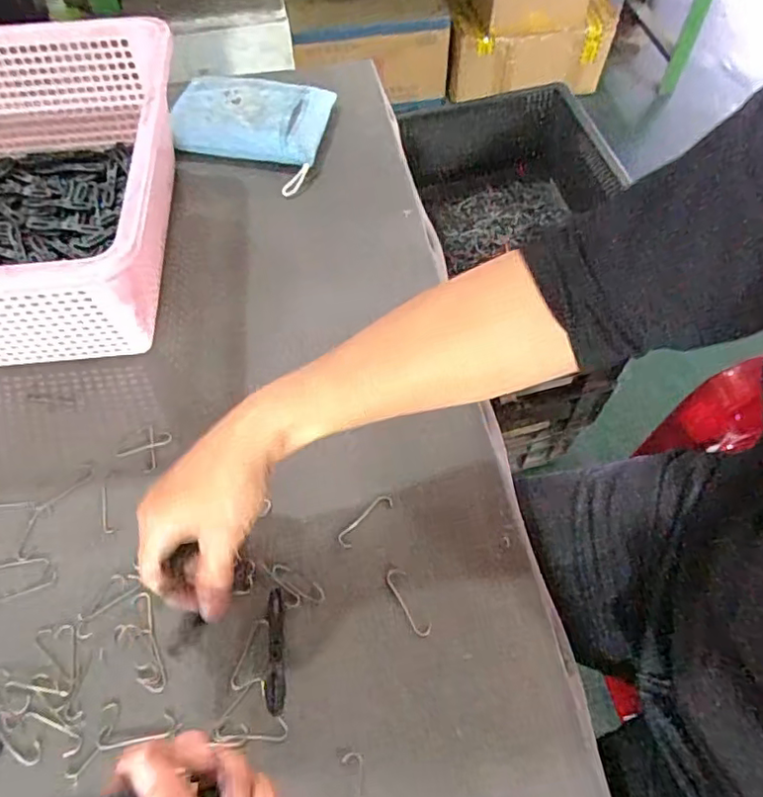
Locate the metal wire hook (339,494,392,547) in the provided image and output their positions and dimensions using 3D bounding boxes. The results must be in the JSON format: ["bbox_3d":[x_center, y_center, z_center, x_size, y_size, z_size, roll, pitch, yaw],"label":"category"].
[{"bbox_3d":[-0.011,0.082,0.404,0.046,0.004,0.012,-40,66,-21],"label":"metal wire hook"}]

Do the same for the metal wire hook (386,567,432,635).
[{"bbox_3d":[0.017,0.127,0.375,0.013,0.004,0.045,-24,61,-13],"label":"metal wire hook"}]

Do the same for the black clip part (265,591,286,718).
[{"bbox_3d":[-0.064,0.151,0.362,0.011,0.004,0.069,-5,59,-2],"label":"black clip part"}]

